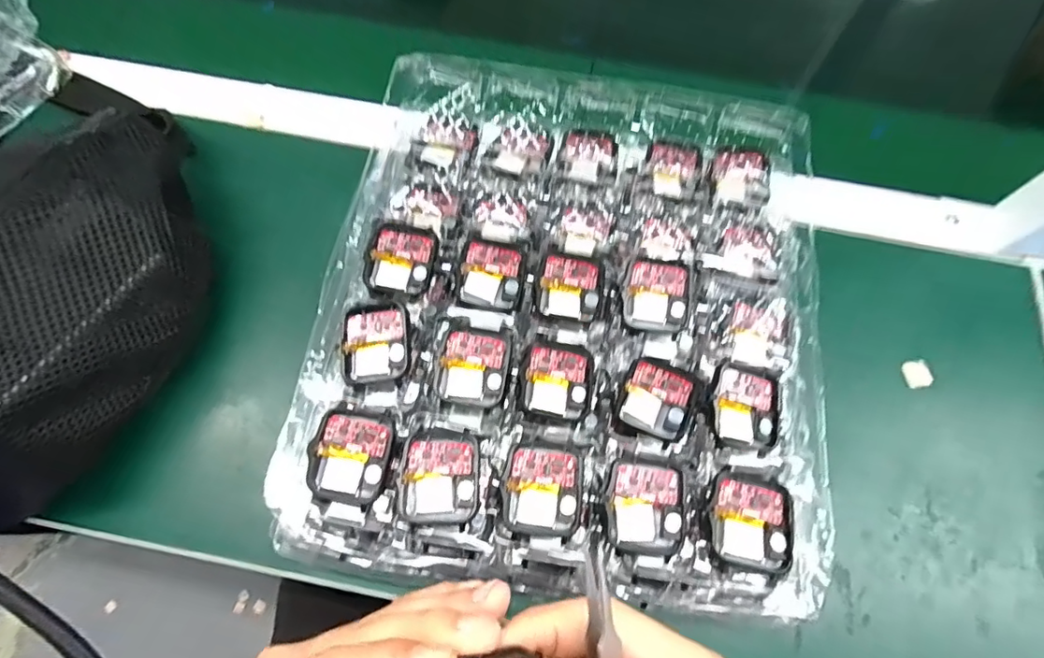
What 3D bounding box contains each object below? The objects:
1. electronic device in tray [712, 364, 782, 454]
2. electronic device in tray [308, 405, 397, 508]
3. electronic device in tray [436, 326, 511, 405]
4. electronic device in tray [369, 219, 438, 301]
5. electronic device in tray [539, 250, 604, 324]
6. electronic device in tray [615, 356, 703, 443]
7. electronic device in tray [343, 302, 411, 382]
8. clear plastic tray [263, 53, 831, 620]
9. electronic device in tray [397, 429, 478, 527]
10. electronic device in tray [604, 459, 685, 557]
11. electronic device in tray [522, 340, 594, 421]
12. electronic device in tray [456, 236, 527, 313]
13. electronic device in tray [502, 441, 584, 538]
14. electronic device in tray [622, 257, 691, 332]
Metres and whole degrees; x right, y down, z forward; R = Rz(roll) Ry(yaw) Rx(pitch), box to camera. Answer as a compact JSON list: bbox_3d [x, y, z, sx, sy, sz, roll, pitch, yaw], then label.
[{"bbox_3d":[0.116,0.041,0.277,0.037,0.010,0.043,9,67,1],"label":"electronic device in tray"},{"bbox_3d":[-0.083,0.061,0.259,0.037,0.007,0.044,13,67,3],"label":"electronic device in tray"},{"bbox_3d":[-0.025,0.020,0.283,0.035,0.010,0.039,7,67,1],"label":"electronic device in tray"},{"bbox_3d":[-0.068,-0.039,0.307,0.037,0.012,0.044,6,67,0],"label":"electronic device in tray"},{"bbox_3d":[0.027,-0.024,0.304,0.035,0.005,0.039,10,67,2],"label":"electronic device in tray"},{"bbox_3d":[0.073,0.038,0.281,0.040,0.014,0.042,18,67,5],"label":"electronic device in tray"},{"bbox_3d":[-0.077,0.007,0.284,0.035,0.013,0.040,-4,67,-4],"label":"electronic device in tray"},{"bbox_3d":[0.030,-0.015,0.302,0.267,0.035,0.296,8,68,3],"label":"clear plastic tray"},{"bbox_3d":[-0.039,0.071,0.258,0.036,0.008,0.042,3,67,-1],"label":"electronic device in tray"},{"bbox_3d":[0.058,0.087,0.259,0.037,0.017,0.042,8,67,1],"label":"electronic device in tray"},{"bbox_3d":[0.019,0.028,0.285,0.036,0.013,0.041,8,67,1],"label":"electronic device in tray"},{"bbox_3d":[-0.017,-0.030,0.306,0.033,0.010,0.040,8,67,1],"label":"electronic device in tray"},{"bbox_3d":[0.010,0.078,0.260,0.037,0.013,0.040,8,67,1],"label":"electronic device in tray"},{"bbox_3d":[0.075,-0.019,0.301,0.035,0.011,0.038,7,67,0],"label":"electronic device in tray"}]

